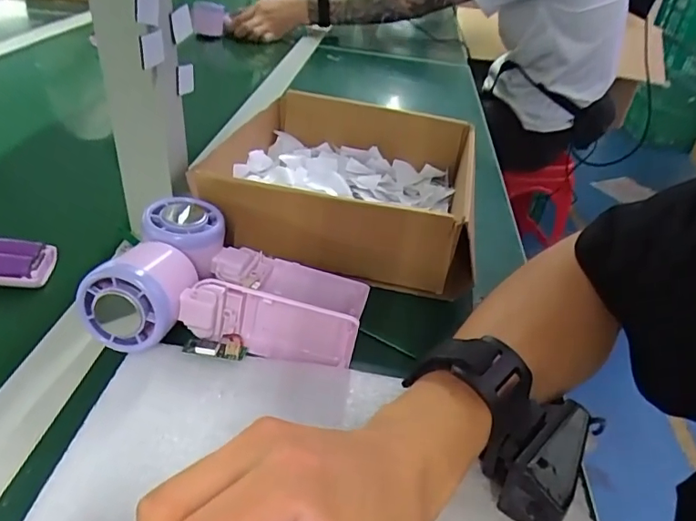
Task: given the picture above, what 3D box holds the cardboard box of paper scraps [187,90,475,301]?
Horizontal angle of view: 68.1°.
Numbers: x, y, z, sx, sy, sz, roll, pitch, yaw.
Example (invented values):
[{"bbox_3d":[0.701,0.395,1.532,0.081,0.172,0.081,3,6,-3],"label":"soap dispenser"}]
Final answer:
[{"bbox_3d":[0.003,-0.081,0.483,0.210,0.072,0.245,10,35,1],"label":"cardboard box of paper scraps"}]

